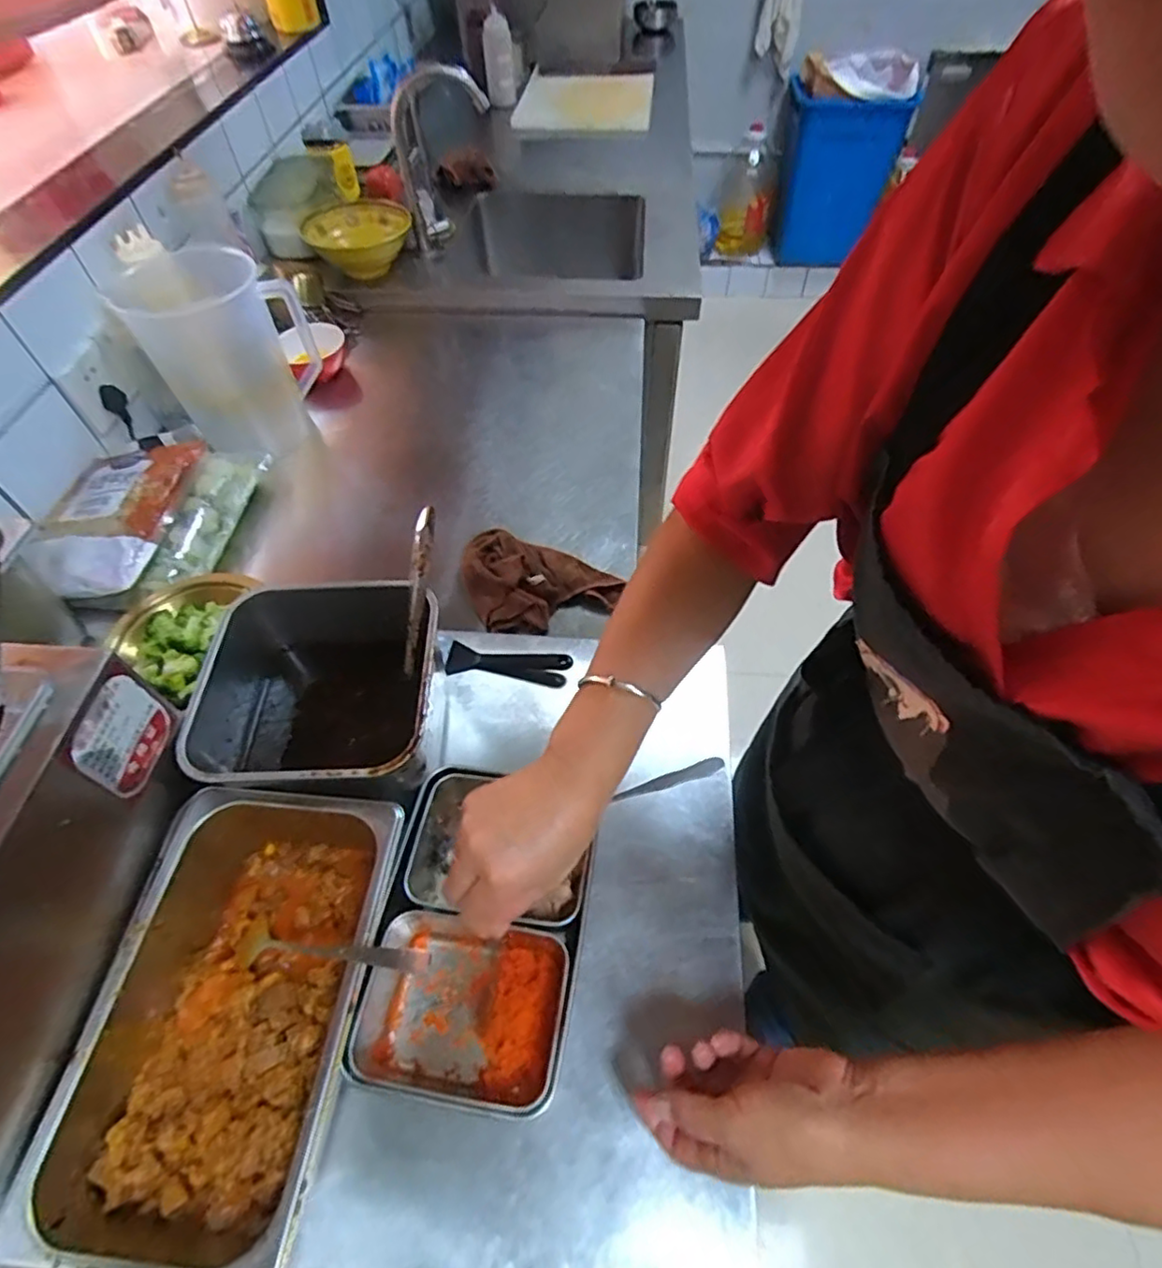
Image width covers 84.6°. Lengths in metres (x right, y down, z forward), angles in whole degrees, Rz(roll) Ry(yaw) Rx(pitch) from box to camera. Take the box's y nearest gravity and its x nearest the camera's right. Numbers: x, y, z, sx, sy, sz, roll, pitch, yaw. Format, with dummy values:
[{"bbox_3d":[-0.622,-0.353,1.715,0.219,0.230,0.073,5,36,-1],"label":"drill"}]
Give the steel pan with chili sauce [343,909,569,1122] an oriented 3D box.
[{"bbox_3d":[-0.087,0.265,0.457,0.149,0.057,0.116,6,54,6],"label":"steel pan with chili sauce"}]

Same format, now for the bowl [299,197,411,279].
[{"bbox_3d":[-0.390,-0.700,1.131,0.184,0.068,0.166,-16,54,-10],"label":"bowl"}]

